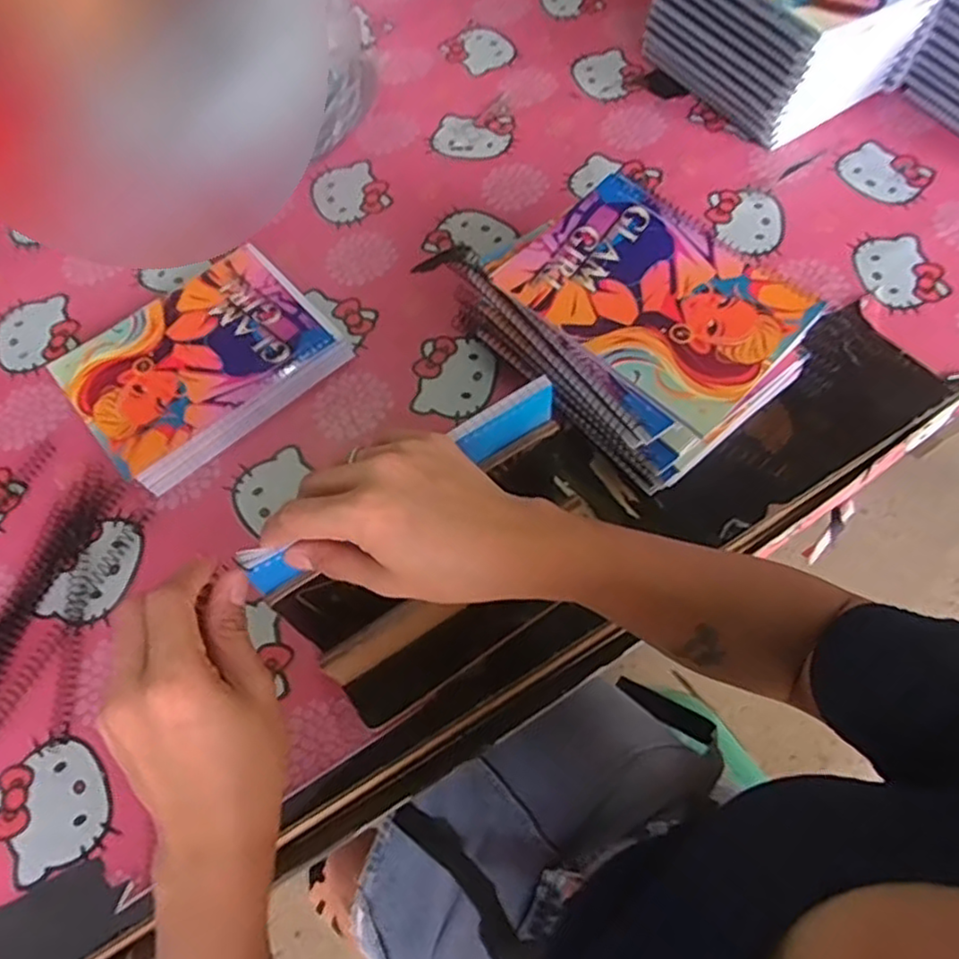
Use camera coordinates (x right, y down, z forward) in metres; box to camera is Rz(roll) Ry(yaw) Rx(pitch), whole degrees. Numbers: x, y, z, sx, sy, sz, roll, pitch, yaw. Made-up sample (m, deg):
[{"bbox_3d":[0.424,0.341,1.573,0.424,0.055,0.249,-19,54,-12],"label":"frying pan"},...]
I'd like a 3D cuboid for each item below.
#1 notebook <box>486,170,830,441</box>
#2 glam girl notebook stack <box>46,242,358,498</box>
[{"bbox_3d":[0.128,-0.137,0.498,0.193,0.011,0.144,41,70,18],"label":"notebook"},{"bbox_3d":[-0.233,-0.099,0.576,0.200,0.028,0.156,-39,69,-16],"label":"glam girl notebook stack"}]

